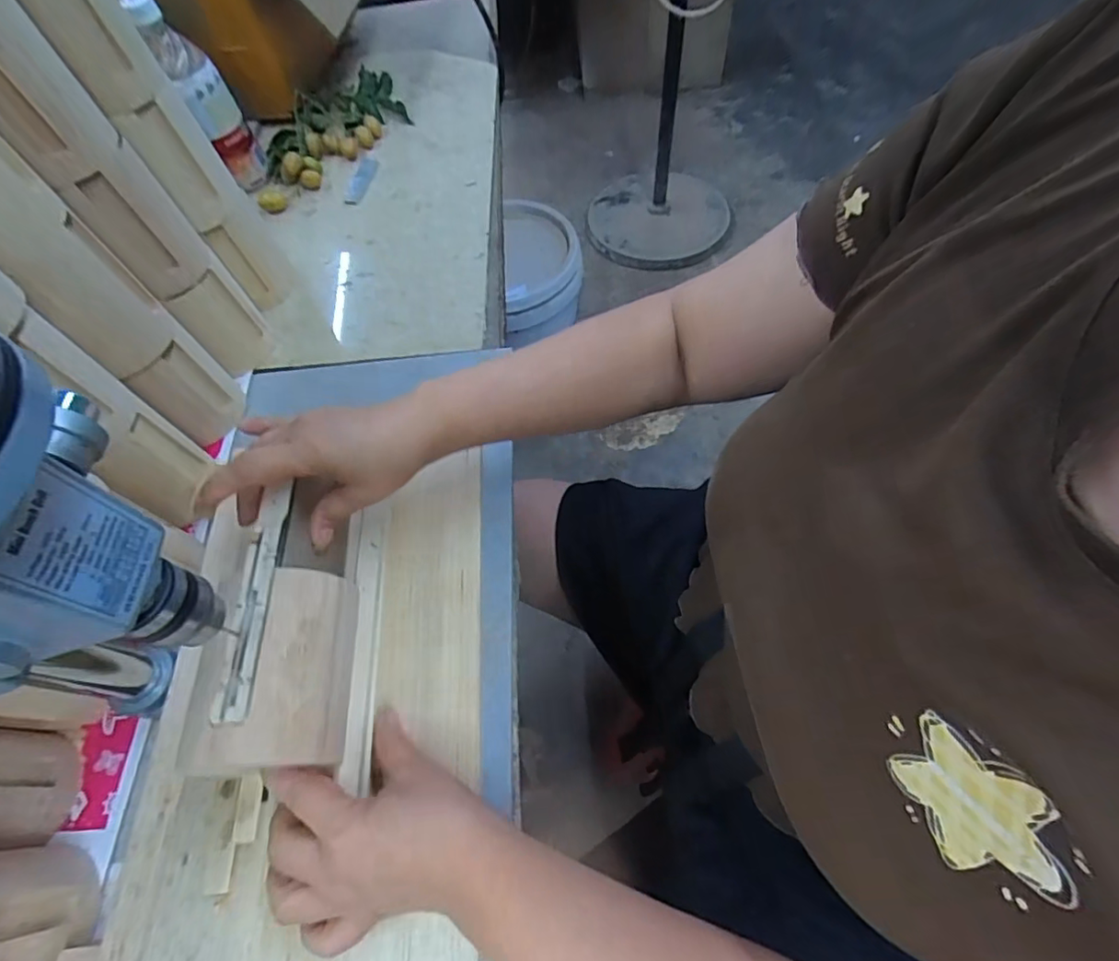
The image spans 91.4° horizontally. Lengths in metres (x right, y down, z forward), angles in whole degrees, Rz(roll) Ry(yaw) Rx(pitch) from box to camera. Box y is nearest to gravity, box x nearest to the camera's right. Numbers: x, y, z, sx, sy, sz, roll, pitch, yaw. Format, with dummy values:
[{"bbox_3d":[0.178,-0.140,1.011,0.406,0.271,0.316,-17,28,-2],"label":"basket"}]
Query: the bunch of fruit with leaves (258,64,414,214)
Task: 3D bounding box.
[{"bbox_3d":[-0.283,-0.426,0.668,0.101,0.042,0.245,36,69,22],"label":"bunch of fruit with leaves"}]

